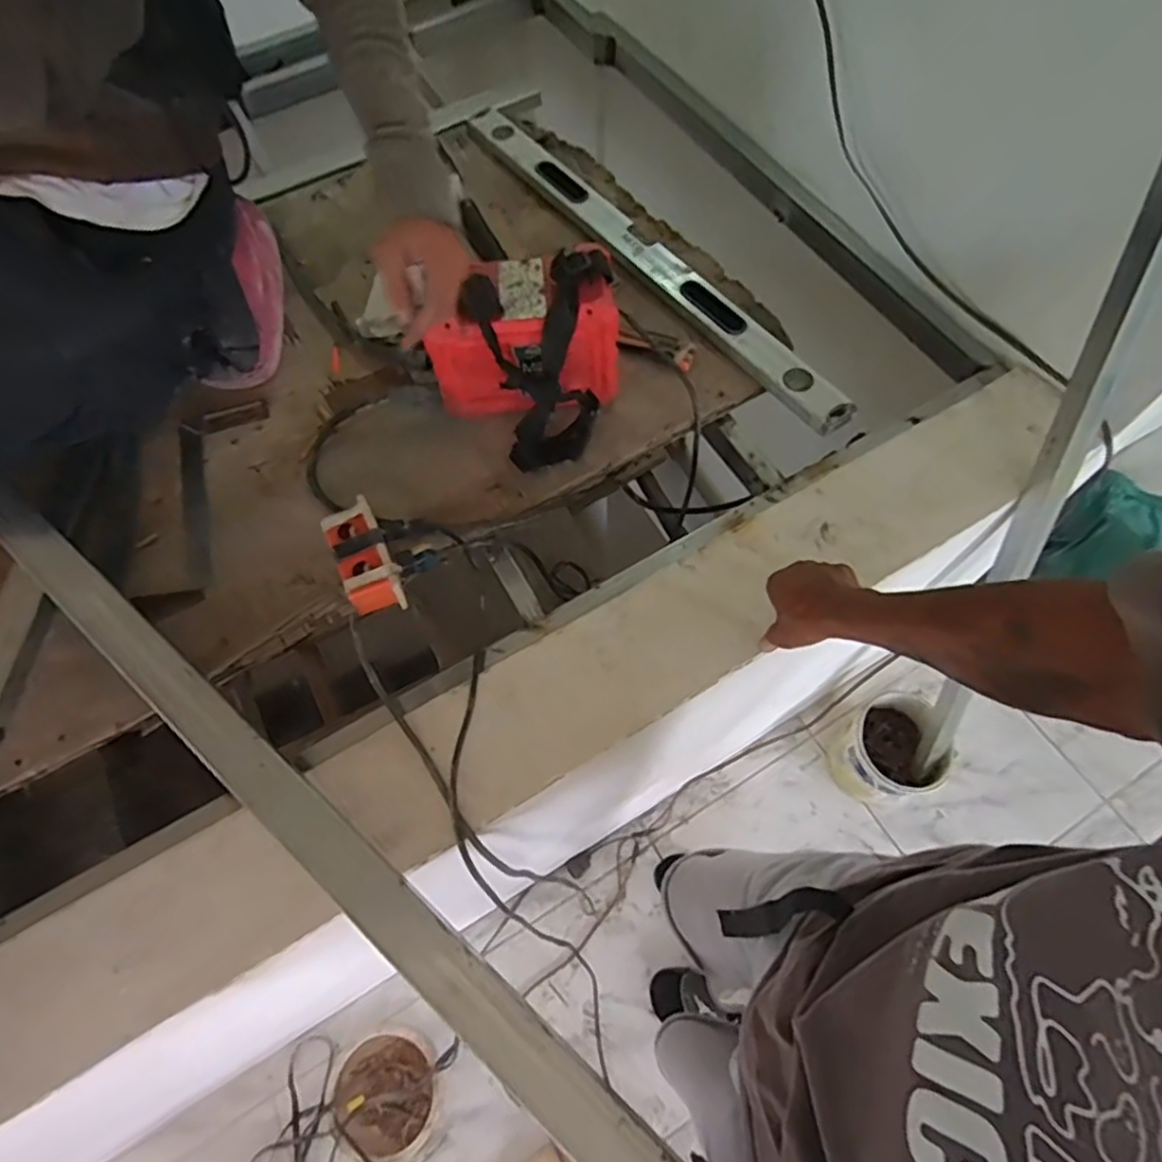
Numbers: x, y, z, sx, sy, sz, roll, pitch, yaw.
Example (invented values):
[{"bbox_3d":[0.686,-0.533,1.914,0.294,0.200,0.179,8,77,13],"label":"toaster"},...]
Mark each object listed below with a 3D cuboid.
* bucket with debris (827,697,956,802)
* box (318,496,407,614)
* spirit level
[{"bbox_3d":[0.576,0.316,1.296,0.172,0.185,0.184,-1,65,2],"label":"bucket with debris"},{"bbox_3d":[-0.228,-0.018,0.729,0.060,0.072,0.113,-25,66,-9],"label":"box"},{"bbox_3d":[0.080,-0.462,0.949,0.065,0.034,0.767,-36,68,-13],"label":"spirit level"}]

